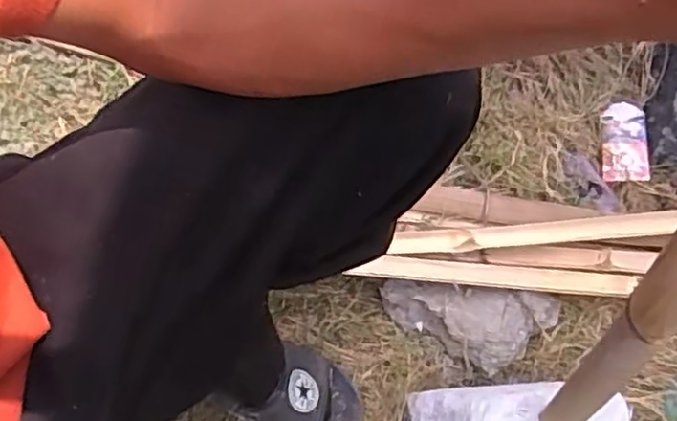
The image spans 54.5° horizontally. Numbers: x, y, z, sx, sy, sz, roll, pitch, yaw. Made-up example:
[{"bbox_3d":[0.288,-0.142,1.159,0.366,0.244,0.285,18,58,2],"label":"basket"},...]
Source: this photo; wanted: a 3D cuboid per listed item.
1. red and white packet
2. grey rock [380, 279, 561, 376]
[{"bbox_3d":[0.349,-0.086,0.799,0.051,0.017,0.106,7,68,1],"label":"red and white packet"},{"bbox_3d":[0.141,0.125,0.726,0.190,0.065,0.094,7,67,17],"label":"grey rock"}]

